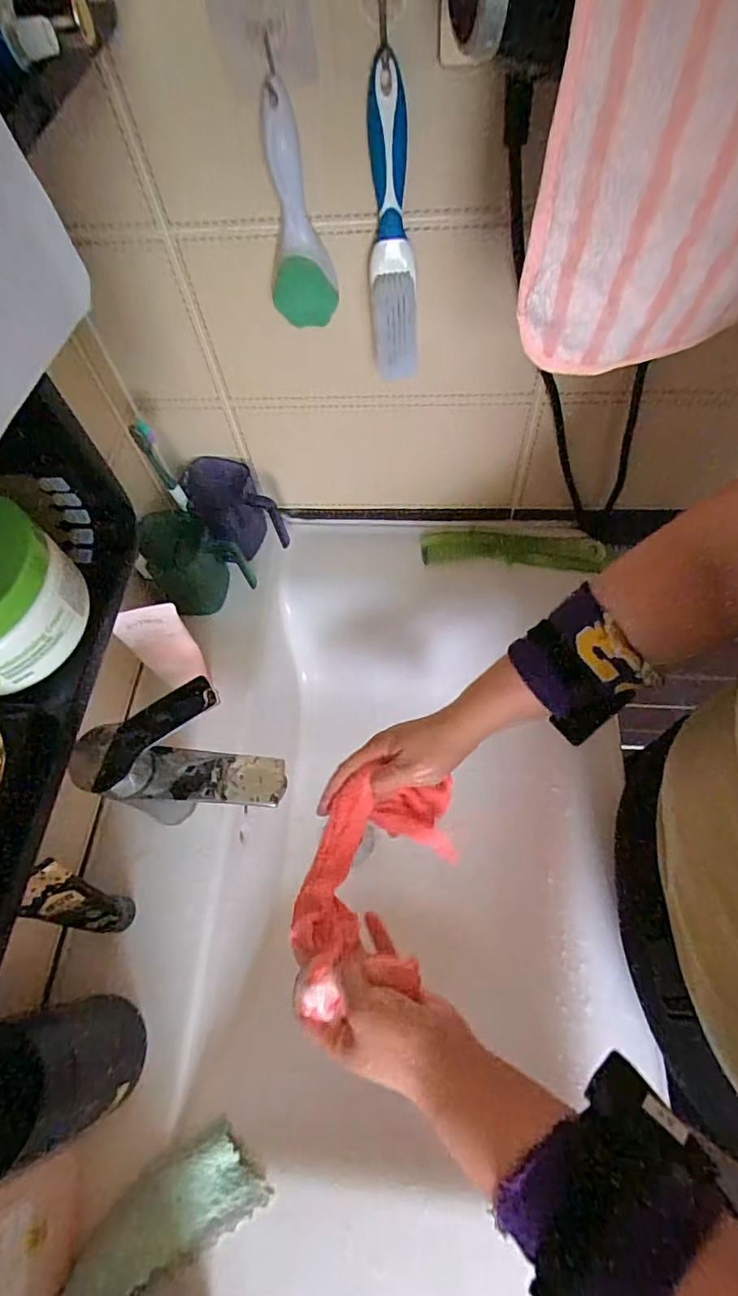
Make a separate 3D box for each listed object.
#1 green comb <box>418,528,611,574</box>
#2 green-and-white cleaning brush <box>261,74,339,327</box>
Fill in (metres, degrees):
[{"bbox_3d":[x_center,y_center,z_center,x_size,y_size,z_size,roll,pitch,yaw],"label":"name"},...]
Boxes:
[{"bbox_3d":[0.167,-0.117,0.646,0.204,0.011,0.051,5,62,5],"label":"green comb"},{"bbox_3d":[-0.052,-0.302,0.389,0.046,0.135,0.031,-10,61,-3],"label":"green-and-white cleaning brush"}]

